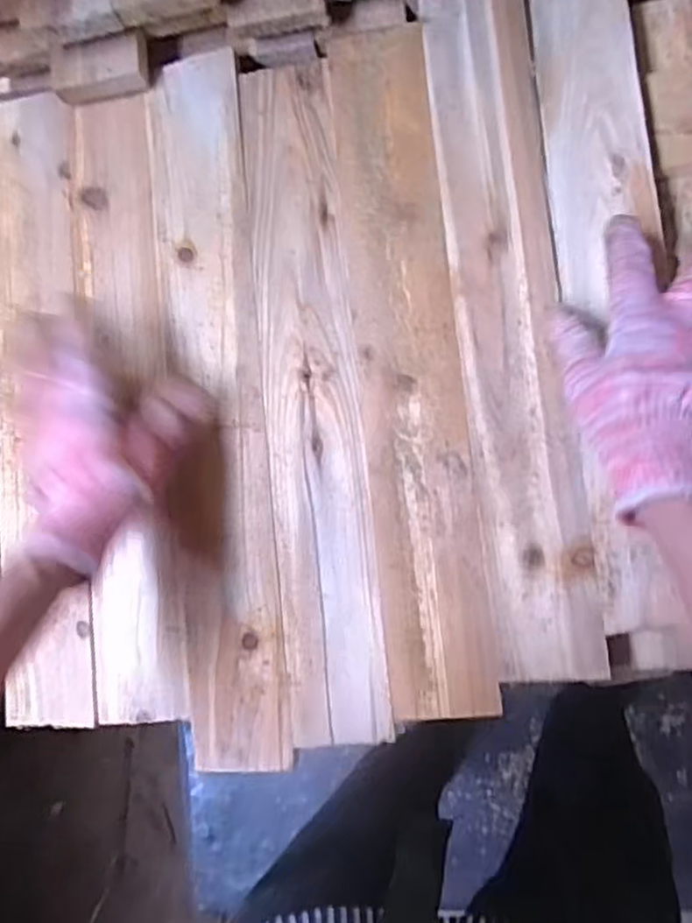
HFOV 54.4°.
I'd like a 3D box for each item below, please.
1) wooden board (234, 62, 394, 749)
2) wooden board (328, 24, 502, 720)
[{"bbox_3d":[-0.032,-0.050,0.478,0.087,0.012,0.482,-7,85,8],"label":"wooden board"},{"bbox_3d":[0.045,-0.073,0.469,0.071,0.013,0.484,-6,85,8],"label":"wooden board"}]

